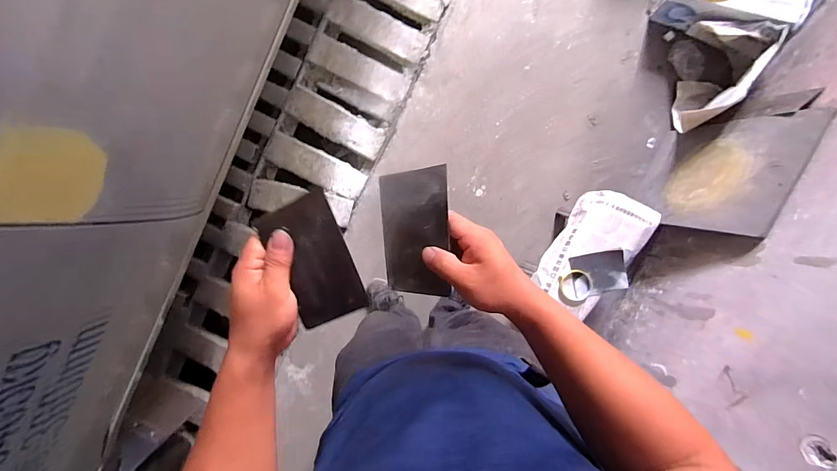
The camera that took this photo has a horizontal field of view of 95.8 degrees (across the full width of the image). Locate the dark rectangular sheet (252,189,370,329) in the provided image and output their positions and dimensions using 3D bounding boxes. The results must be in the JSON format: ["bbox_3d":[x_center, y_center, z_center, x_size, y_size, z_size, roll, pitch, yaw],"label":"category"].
[{"bbox_3d":[-0.103,0.028,0.380,0.069,0.007,0.130,-23,110,-11],"label":"dark rectangular sheet"}]

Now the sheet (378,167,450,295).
[{"bbox_3d":[-0.004,-0.001,0.388,0.073,0.004,0.132,2,109,22],"label":"sheet"}]

